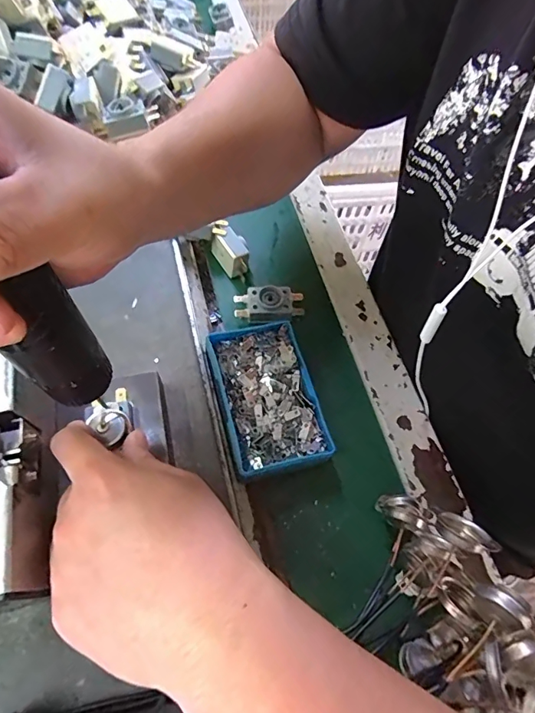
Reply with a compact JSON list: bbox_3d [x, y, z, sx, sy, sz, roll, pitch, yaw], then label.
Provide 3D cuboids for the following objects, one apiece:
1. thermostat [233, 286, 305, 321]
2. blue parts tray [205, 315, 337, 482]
[{"bbox_3d":[0.001,-0.045,0.381,0.058,0.020,0.029,-1,63,0],"label":"thermostat"},{"bbox_3d":[-0.002,0.031,0.339,0.072,0.026,0.120,-14,64,-9],"label":"blue parts tray"}]

